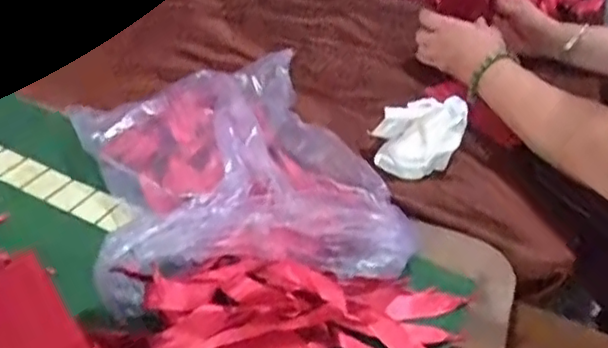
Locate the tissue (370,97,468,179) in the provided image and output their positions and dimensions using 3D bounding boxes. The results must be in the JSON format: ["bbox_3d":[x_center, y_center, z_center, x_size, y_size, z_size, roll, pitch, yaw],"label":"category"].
[{"bbox_3d":[0.129,-0.048,0.732,0.093,0.048,0.108,19,38,16],"label":"tissue"}]

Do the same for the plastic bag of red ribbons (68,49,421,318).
[{"bbox_3d":[-0.075,-0.017,0.621,0.255,0.083,0.355,-8,39,-19],"label":"plastic bag of red ribbons"}]

